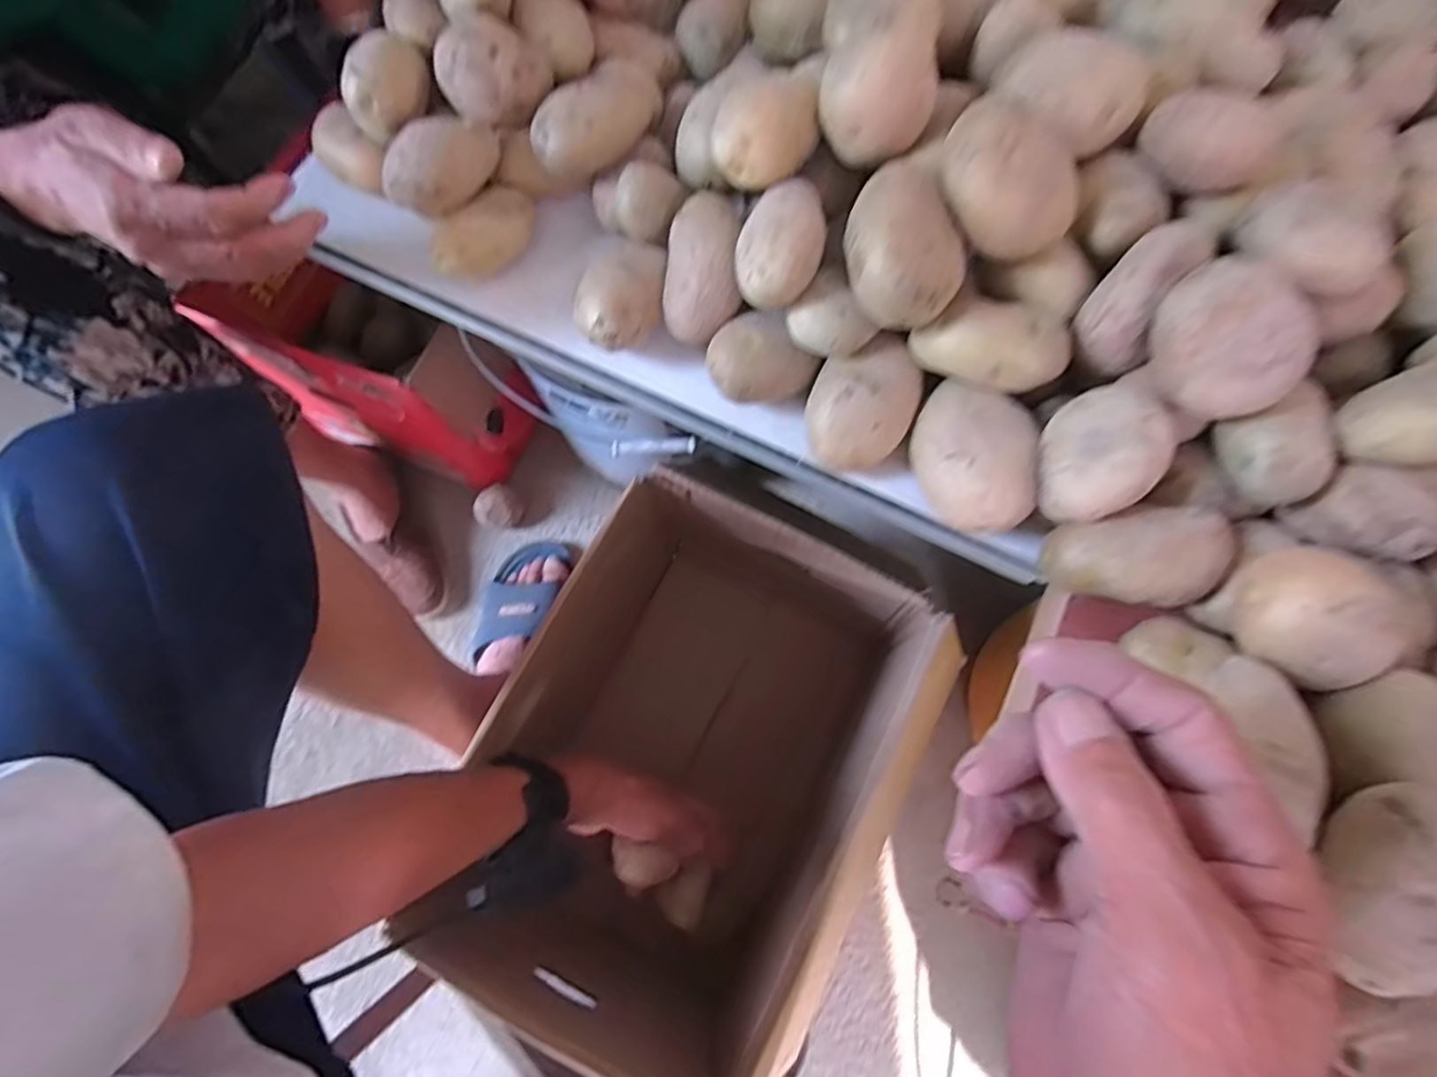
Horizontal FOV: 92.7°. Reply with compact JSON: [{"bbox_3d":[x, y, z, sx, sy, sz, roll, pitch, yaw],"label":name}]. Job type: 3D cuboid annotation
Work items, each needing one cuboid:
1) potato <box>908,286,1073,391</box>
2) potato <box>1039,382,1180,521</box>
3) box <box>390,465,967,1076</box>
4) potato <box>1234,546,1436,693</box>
[{"bbox_3d":[0.144,-0.101,0.364,0.075,0.035,0.035,16,73,5],"label":"potato"},{"bbox_3d":[0.192,-0.042,0.342,0.050,0.037,0.062,1,72,0],"label":"potato"},{"bbox_3d":[-0.020,0.201,0.623,0.306,0.232,0.412,24,74,8],"label":"box"},{"bbox_3d":[0.261,0.035,0.302,0.046,0.063,0.060,-6,72,-2],"label":"potato"}]

